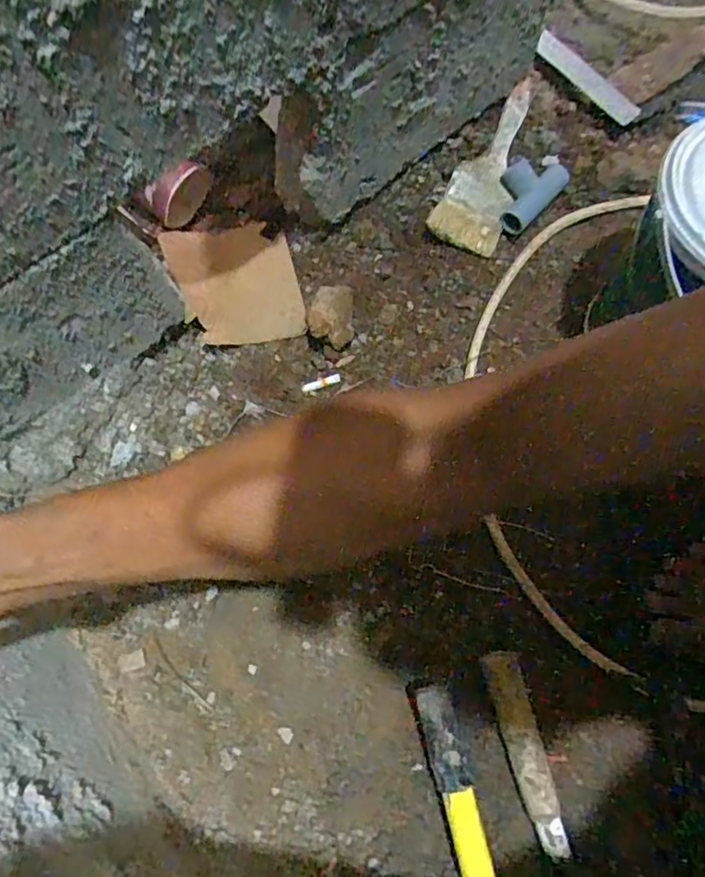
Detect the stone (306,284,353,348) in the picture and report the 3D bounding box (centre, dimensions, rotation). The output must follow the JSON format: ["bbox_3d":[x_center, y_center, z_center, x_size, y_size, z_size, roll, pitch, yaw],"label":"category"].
[{"bbox_3d":[-0.020,-0.130,0.610,0.048,0.048,0.066,0,76,6],"label":"stone"}]

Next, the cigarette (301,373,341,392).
[{"bbox_3d":[-0.033,-0.058,0.620,0.042,0.009,0.010,-18,74,-3],"label":"cigarette"}]

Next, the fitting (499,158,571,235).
[{"bbox_3d":[0.188,-0.268,0.633,0.057,0.026,0.093,40,83,13],"label":"fitting"}]

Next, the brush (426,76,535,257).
[{"bbox_3d":[0.149,-0.301,0.632,0.076,0.030,0.189,21,82,-14],"label":"brush"}]

